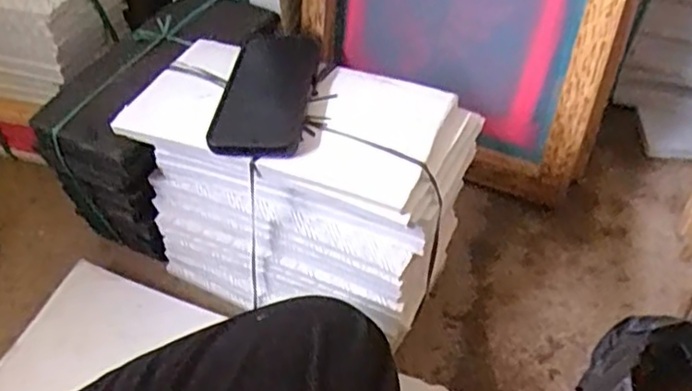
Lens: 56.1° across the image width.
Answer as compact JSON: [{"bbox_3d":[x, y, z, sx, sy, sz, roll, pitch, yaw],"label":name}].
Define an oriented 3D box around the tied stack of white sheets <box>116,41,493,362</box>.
[{"bbox_3d":[-0.044,0.000,0.662,0.308,0.213,0.157,13,51,16],"label":"tied stack of white sheets"}]

